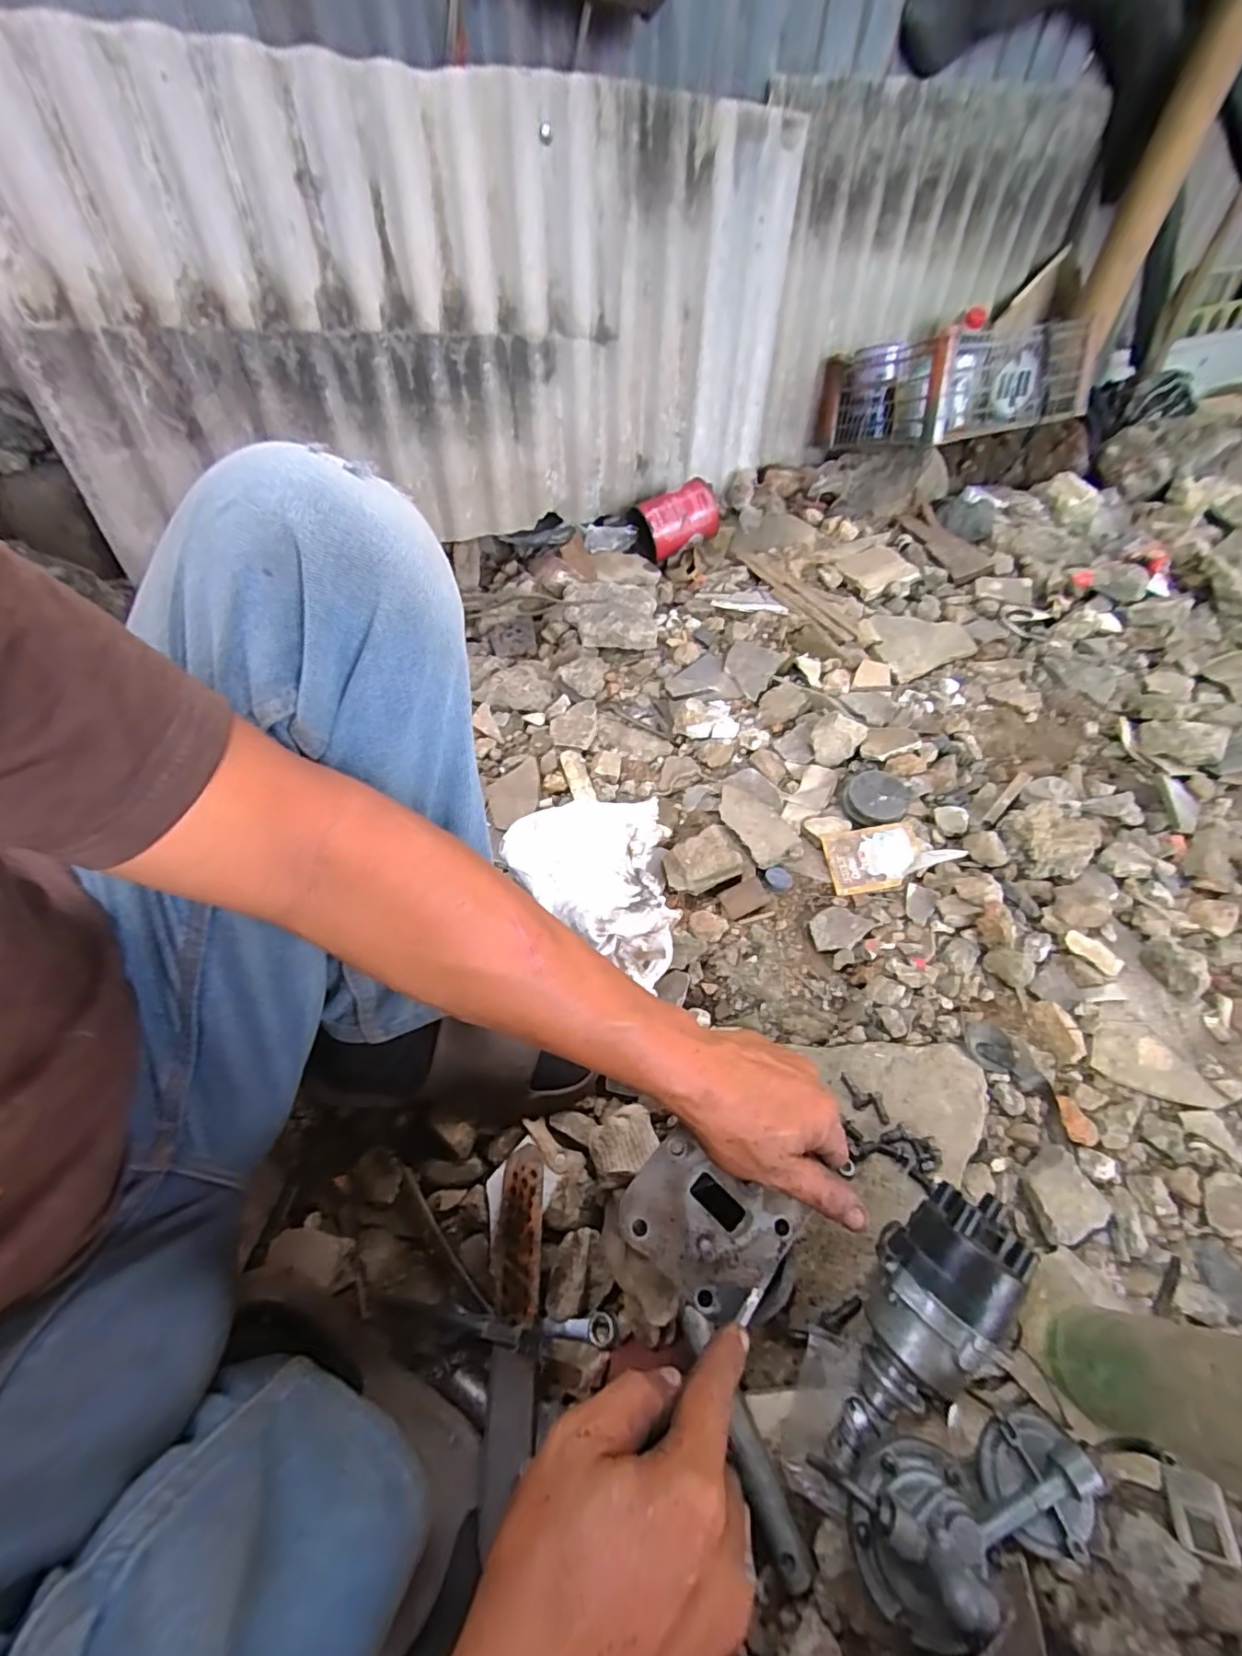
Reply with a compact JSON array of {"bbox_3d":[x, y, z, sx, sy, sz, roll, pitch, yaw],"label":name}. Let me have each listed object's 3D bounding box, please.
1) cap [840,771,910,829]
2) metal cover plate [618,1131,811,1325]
[{"bbox_3d":[0.299,-0.033,0.674,0.070,0.018,0.076,-1,56,2],"label":"cap"},{"bbox_3d":[0.051,0.236,0.344,0.090,0.018,0.073,32,63,21],"label":"metal cover plate"}]

